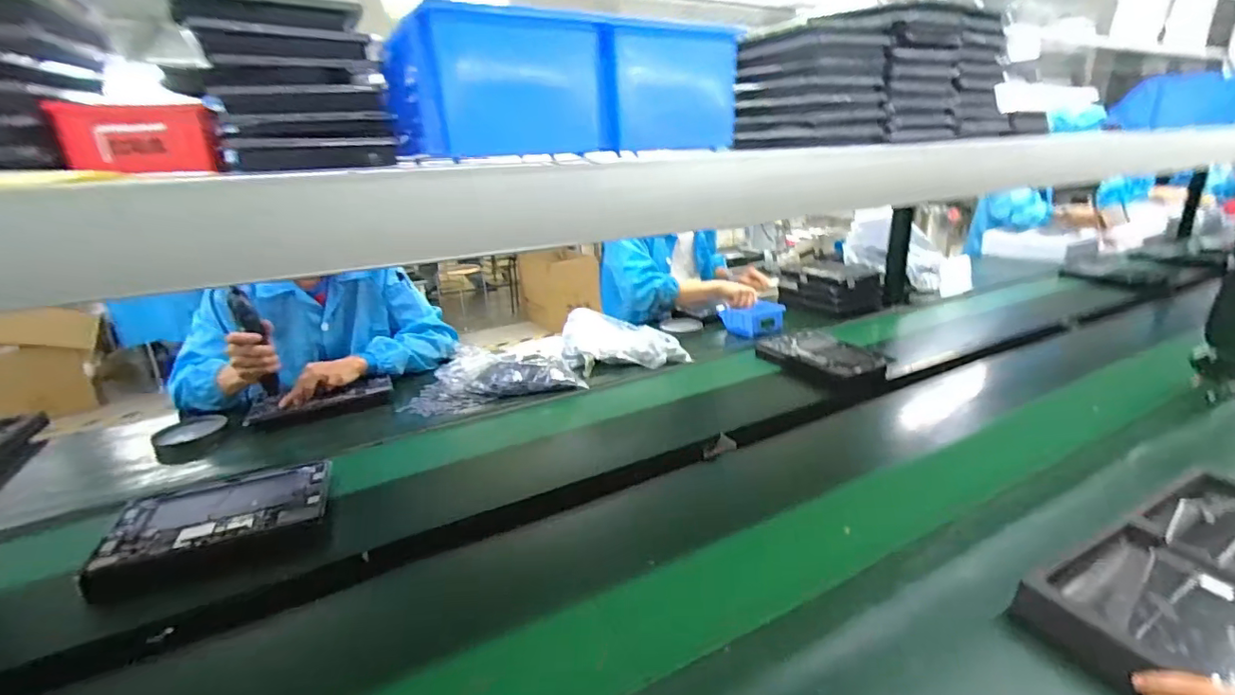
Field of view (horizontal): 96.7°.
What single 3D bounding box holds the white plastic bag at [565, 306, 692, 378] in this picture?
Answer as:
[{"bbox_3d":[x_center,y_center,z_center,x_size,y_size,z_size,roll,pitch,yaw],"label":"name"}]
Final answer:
[{"bbox_3d":[0.016,-0.017,1.252,0.283,0.093,0.159,-3,20,-1],"label":"white plastic bag"}]

